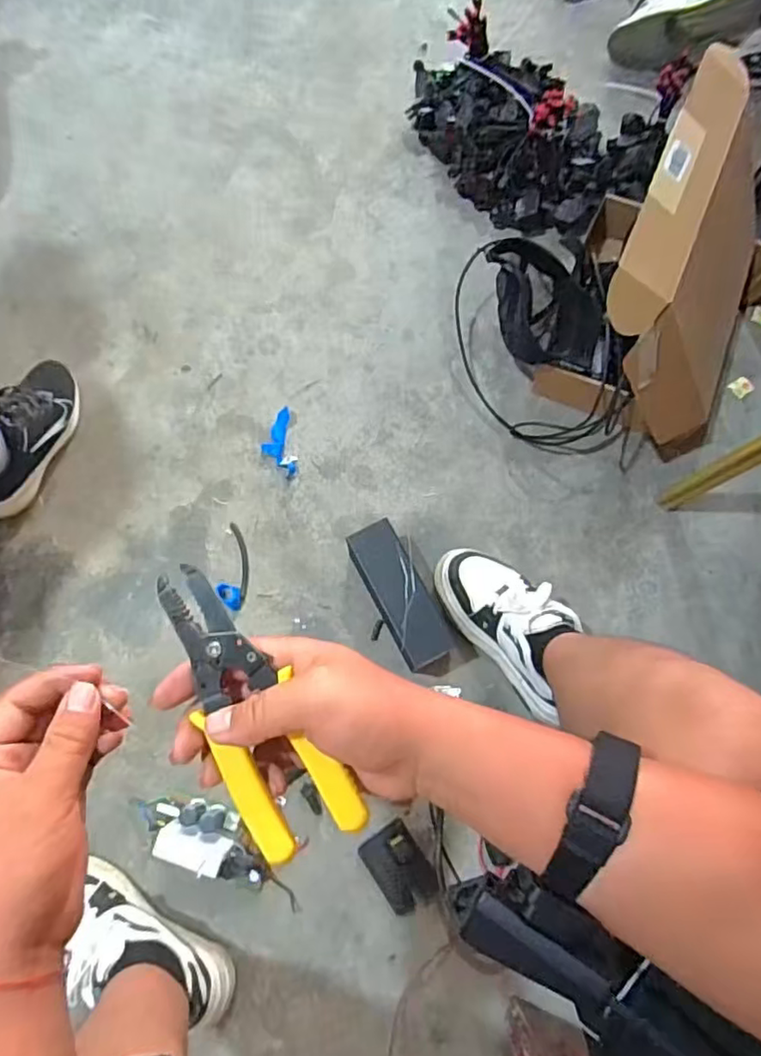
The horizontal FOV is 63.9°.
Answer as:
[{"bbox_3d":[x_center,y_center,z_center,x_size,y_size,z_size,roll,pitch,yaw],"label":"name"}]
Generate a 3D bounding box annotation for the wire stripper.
[{"bbox_3d":[-0.072,0.096,0.331,0.056,0.020,0.162,-29,81,-9],"label":"wire stripper"}]

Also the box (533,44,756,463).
[{"bbox_3d":[0.440,-0.354,0.885,0.274,0.333,0.404,22,74,6],"label":"box"}]

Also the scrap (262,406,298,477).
[{"bbox_3d":[-0.163,-0.135,0.978,0.051,0.013,0.112,-11,73,-4],"label":"scrap"}]

